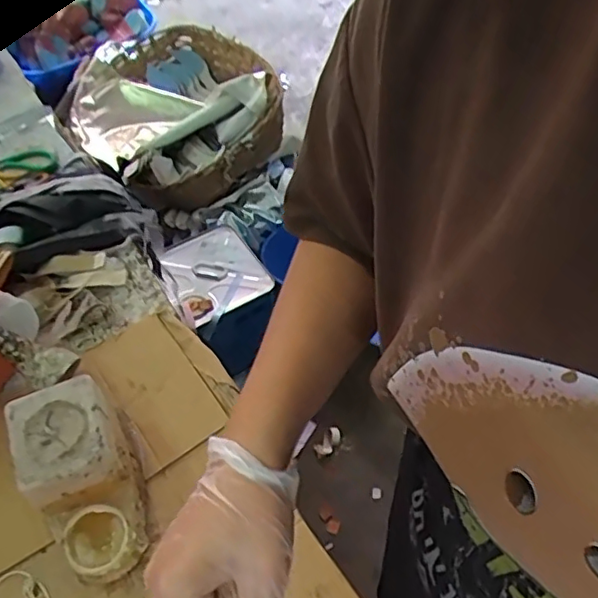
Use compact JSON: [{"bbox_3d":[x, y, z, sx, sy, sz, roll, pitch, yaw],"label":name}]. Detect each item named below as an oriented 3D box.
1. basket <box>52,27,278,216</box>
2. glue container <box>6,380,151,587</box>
[{"bbox_3d":[-0.305,-0.479,1.496,0.486,0.302,0.428,-13,55,-4],"label":"basket"},{"bbox_3d":[-0.244,0.206,0.684,0.104,0.118,0.194,-22,56,-11],"label":"glue container"}]

